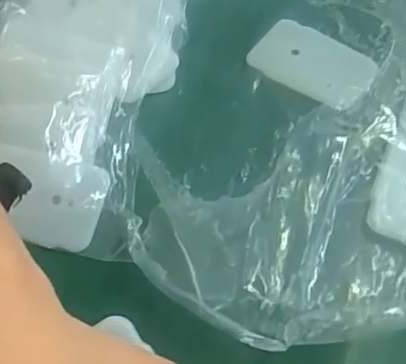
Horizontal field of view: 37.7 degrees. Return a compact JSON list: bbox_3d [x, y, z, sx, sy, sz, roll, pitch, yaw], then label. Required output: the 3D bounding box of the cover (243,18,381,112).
[{"bbox_3d":[0.063,-0.067,0.336,0.069,0.005,0.041,32,72,24],"label":"cover"}]

